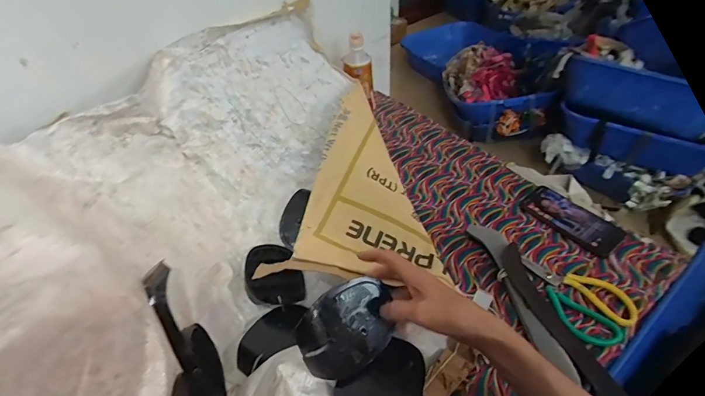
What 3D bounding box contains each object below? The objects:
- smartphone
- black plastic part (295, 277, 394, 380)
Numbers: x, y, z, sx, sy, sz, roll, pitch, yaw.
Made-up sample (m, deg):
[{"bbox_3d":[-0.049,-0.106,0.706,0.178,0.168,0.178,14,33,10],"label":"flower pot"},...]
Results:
[{"bbox_3d":[0.396,0.038,0.703,0.084,0.009,0.162,-32,51,-26],"label":"smartphone"},{"bbox_3d":[0.000,0.151,0.451,0.125,0.040,0.110,-18,90,-19],"label":"black plastic part"}]

